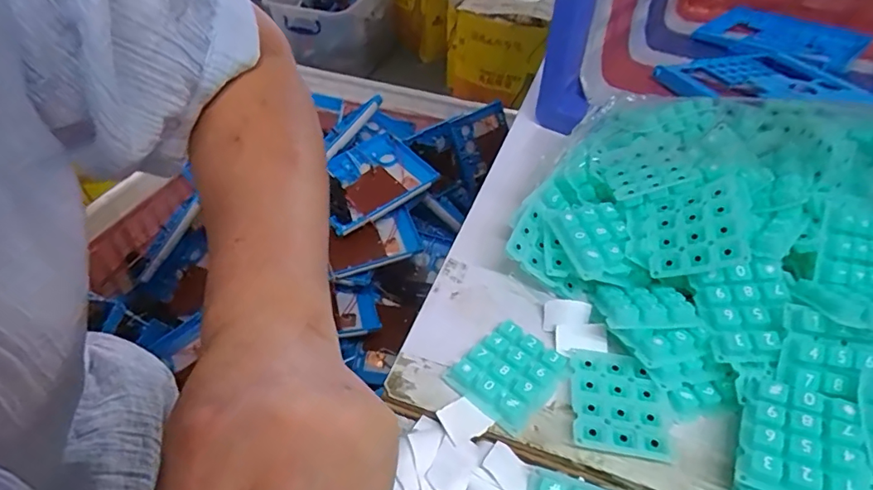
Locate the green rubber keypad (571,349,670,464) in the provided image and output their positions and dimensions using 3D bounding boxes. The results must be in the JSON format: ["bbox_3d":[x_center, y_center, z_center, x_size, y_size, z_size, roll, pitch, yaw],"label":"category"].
[{"bbox_3d":[0.097,0.083,0.276,0.050,0.009,0.057,5,44,7],"label":"green rubber keypad"}]

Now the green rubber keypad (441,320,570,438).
[{"bbox_3d":[0.040,0.069,0.285,0.047,0.013,0.054,31,52,29],"label":"green rubber keypad"}]

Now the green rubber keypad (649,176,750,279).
[{"bbox_3d":[0.152,-0.011,0.305,0.049,0.012,0.063,-9,55,38],"label":"green rubber keypad"}]

